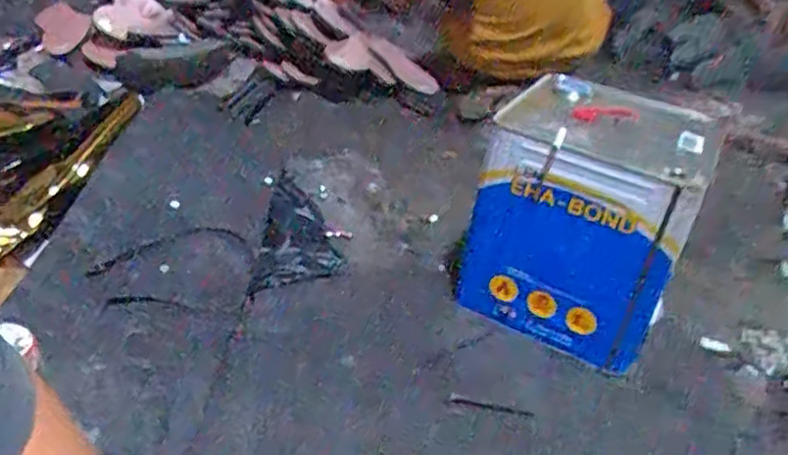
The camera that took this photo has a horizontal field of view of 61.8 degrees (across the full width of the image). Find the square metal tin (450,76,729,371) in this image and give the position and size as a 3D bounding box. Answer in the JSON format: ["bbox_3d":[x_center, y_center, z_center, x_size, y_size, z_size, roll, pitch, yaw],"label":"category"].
[{"bbox_3d":[0.236,-0.006,0.834,0.241,0.270,0.207,24,36,23],"label":"square metal tin"}]

